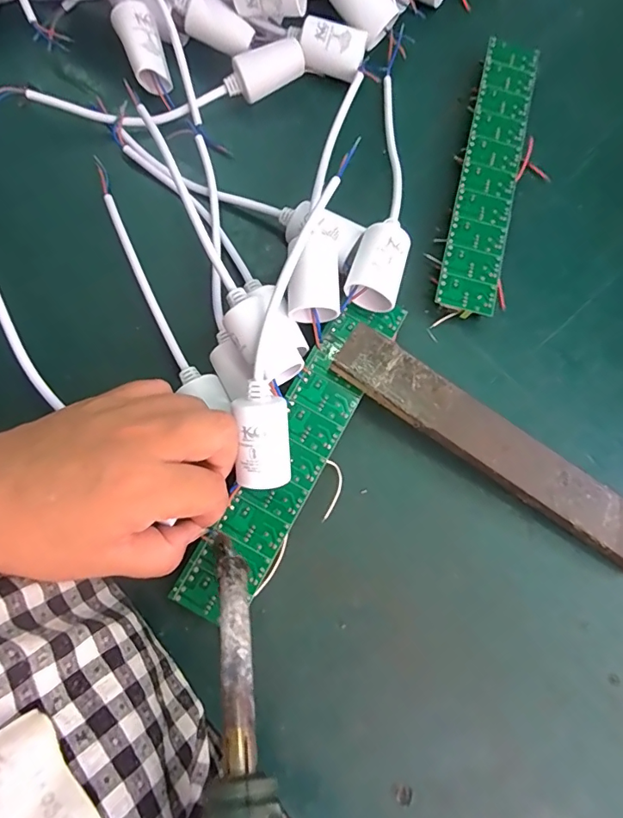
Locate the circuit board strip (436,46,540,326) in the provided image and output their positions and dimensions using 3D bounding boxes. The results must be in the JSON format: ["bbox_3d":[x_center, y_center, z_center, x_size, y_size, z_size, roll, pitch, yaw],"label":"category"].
[{"bbox_3d":[0.115,-0.152,0.315,0.037,0.016,0.194,13,78,2],"label":"circuit board strip"}]

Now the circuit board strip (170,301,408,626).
[{"bbox_3d":[-0.009,0.021,0.267,0.038,0.005,0.198,30,78,0],"label":"circuit board strip"}]

